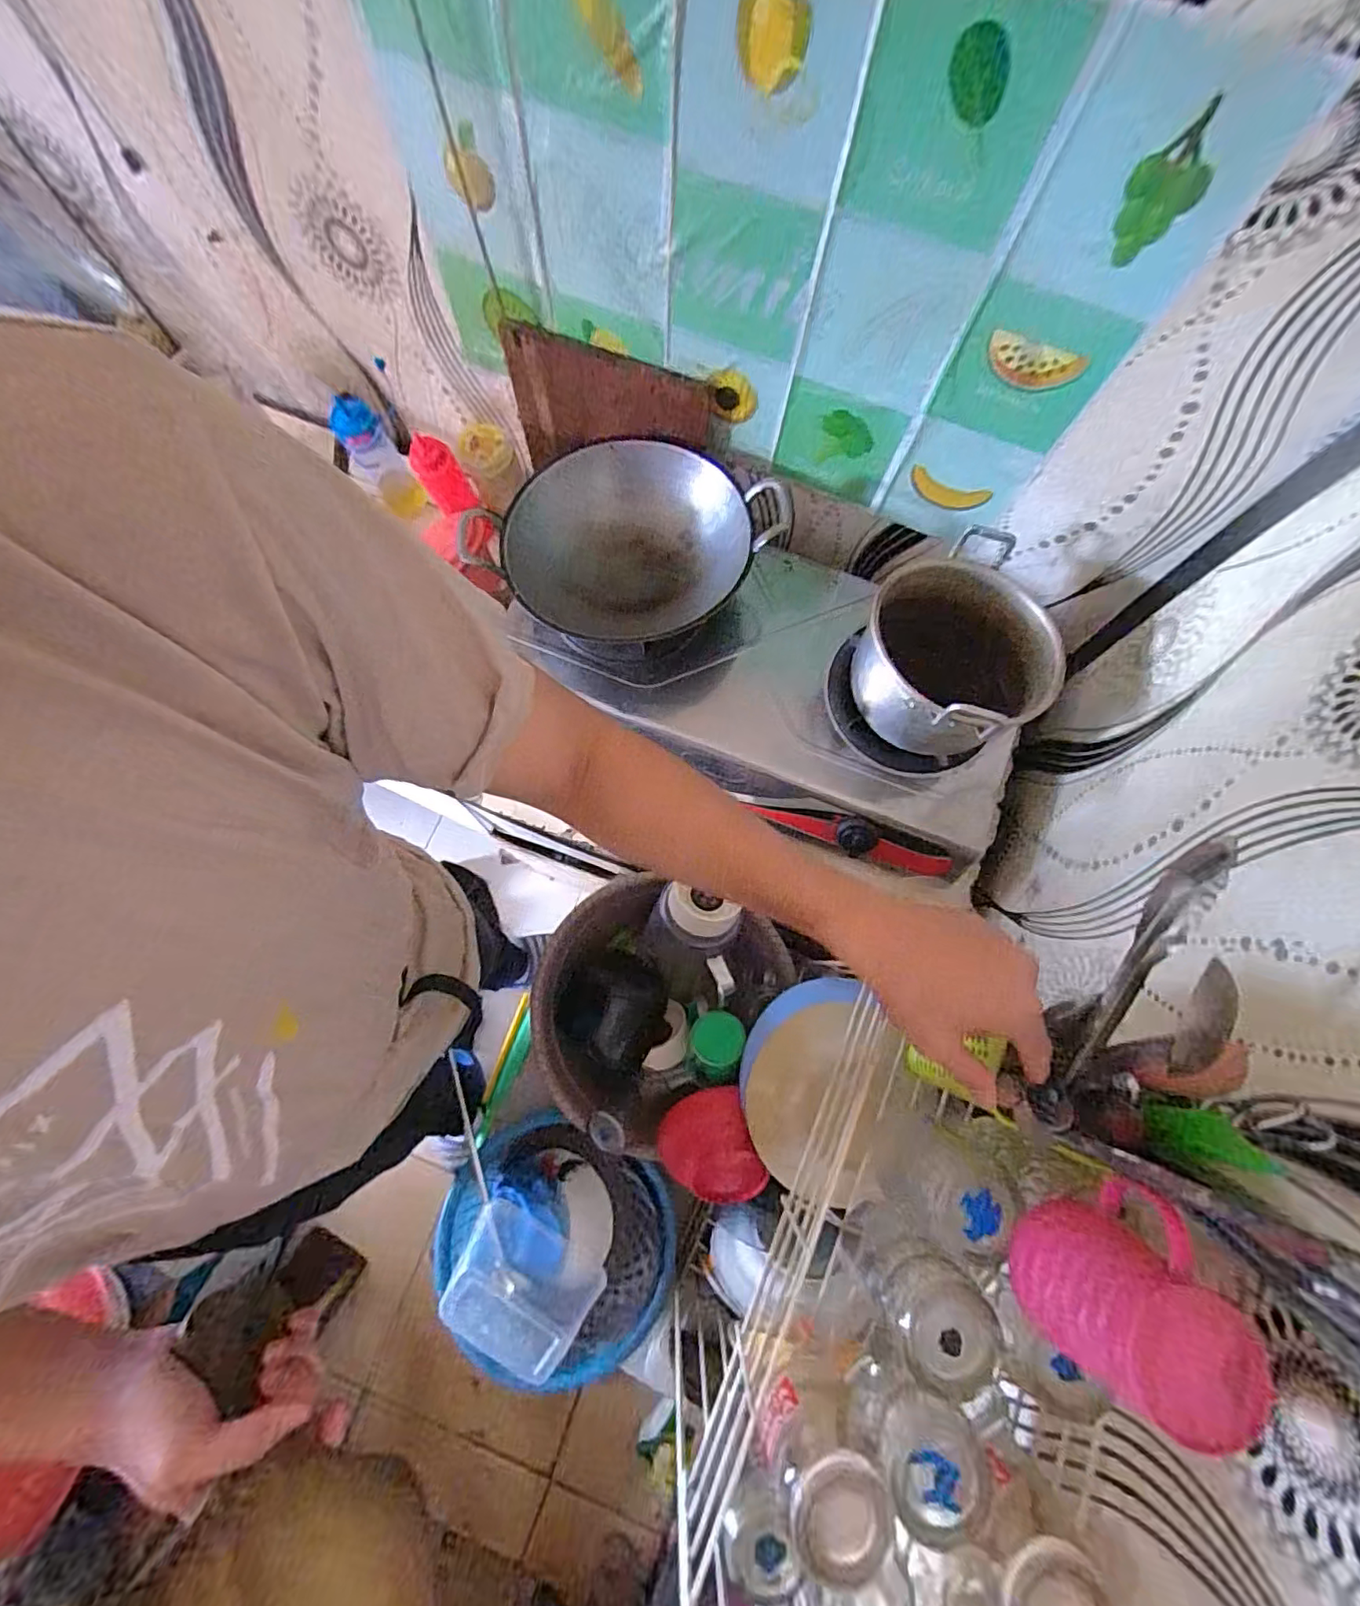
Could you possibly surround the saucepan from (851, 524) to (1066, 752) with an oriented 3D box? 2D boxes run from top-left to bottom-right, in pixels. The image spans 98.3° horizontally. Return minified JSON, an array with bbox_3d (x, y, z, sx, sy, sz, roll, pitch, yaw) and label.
[{"bbox_3d":[0.318,-0.176,0.680,0.201,0.138,0.214,0,75,-1],"label":"saucepan"}]

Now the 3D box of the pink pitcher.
[{"bbox_3d":[0.256,0.276,0.332,0.101,0.102,0.071,-38,79,-10],"label":"pink pitcher"}]

